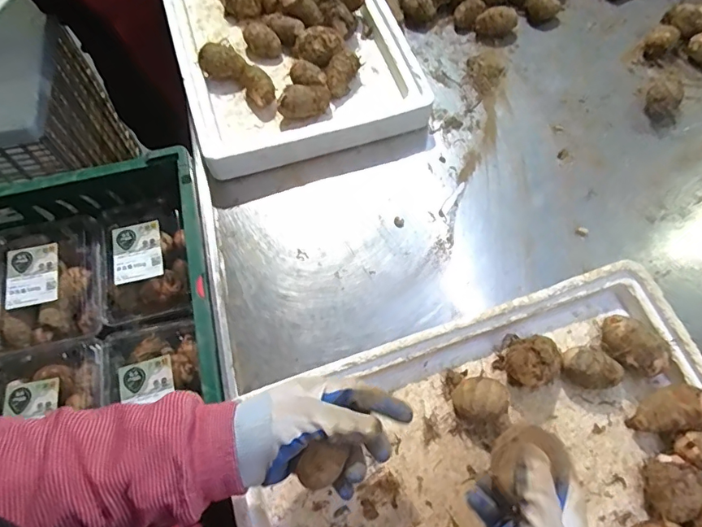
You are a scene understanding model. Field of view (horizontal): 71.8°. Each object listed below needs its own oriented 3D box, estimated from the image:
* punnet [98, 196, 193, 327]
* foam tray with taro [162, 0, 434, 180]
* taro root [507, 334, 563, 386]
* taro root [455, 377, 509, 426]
[{"bbox_3d":[-0.267,-0.002,0.628,0.129,0.039,0.195,-16,66,-7],"label":"punnet"},{"bbox_3d":[-0.100,-0.350,0.692,0.304,0.062,0.468,-16,68,-8],"label":"foam tray with taro"},{"bbox_3d":[0.178,0.099,0.478,0.051,0.050,0.045,-15,66,-6],"label":"taro root"},{"bbox_3d":[0.124,0.134,0.469,0.047,0.039,0.042,-9,65,-3],"label":"taro root"}]

